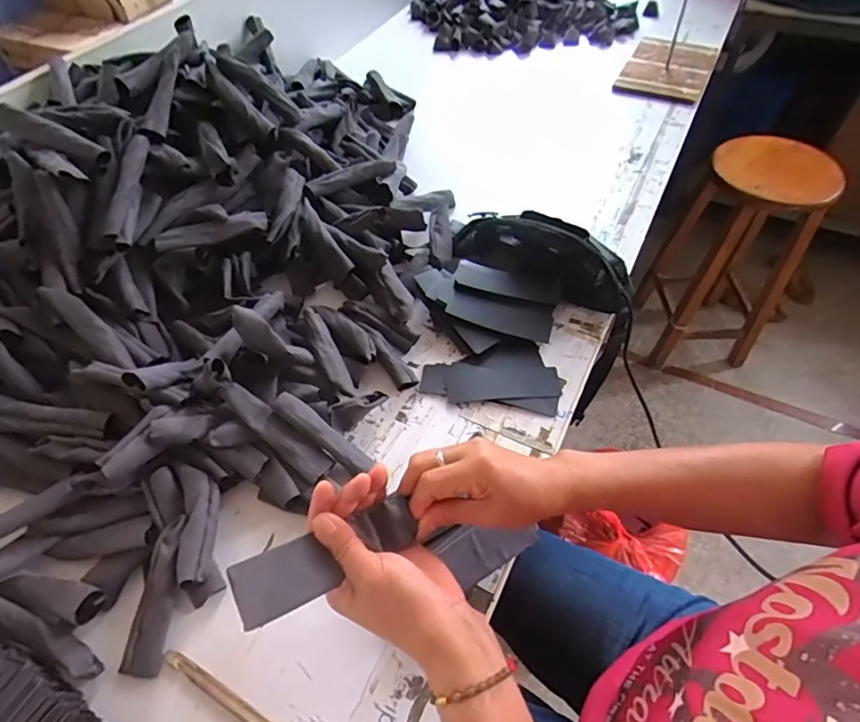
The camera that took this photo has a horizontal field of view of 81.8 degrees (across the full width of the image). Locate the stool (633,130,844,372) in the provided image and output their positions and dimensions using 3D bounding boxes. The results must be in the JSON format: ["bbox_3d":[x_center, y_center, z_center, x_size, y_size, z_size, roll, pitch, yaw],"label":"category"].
[{"bbox_3d":[0.840,-0.301,1.403,0.352,0.644,0.391,23,58,19],"label":"stool"}]

